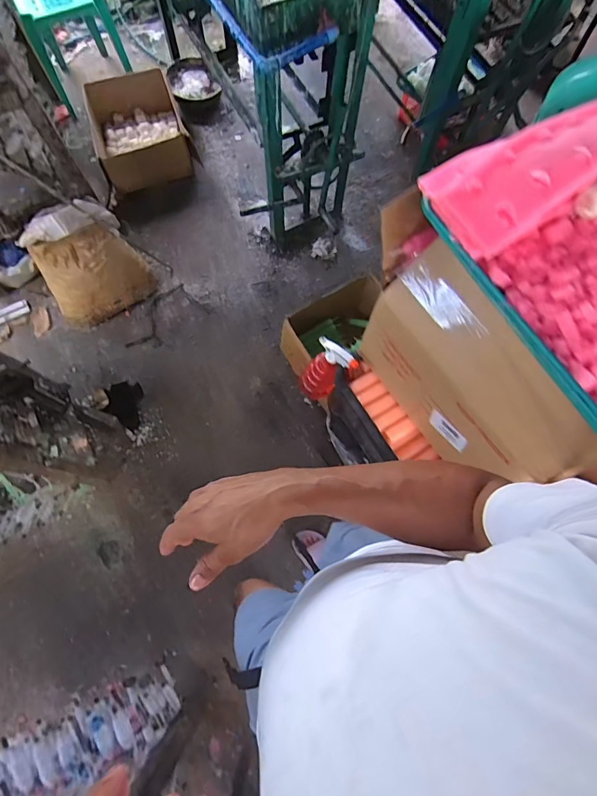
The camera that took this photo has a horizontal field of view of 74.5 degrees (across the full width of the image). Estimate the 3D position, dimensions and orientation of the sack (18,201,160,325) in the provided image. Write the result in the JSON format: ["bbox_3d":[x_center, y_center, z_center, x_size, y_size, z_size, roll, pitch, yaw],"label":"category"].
[{"bbox_3d":[-0.840,-0.527,1.566,0.392,0.405,0.250,-28,76,-10],"label":"sack"}]

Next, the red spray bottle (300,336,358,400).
[{"bbox_3d":[0.061,-0.049,0.872,0.100,0.223,0.065,37,75,9],"label":"red spray bottle"}]

